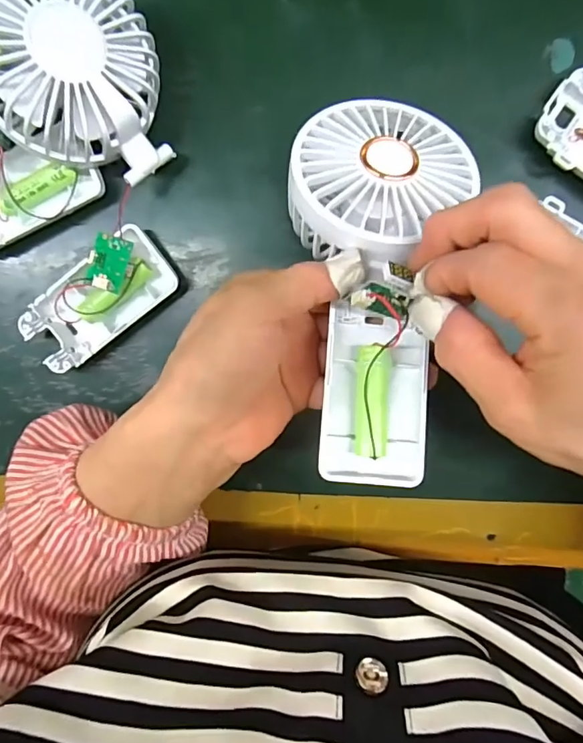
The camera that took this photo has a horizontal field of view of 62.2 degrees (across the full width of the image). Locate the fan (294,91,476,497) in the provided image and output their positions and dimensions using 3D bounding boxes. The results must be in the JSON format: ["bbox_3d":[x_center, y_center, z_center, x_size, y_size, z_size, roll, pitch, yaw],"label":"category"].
[{"bbox_3d":[0.040,-0.042,0.212,0.078,0.040,0.177,2,83,4],"label":"fan"}]

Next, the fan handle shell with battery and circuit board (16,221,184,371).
[{"bbox_3d":[-0.113,-0.039,0.277,0.091,0.030,0.045,-36,94,8],"label":"fan handle shell with battery and circuit board"}]

